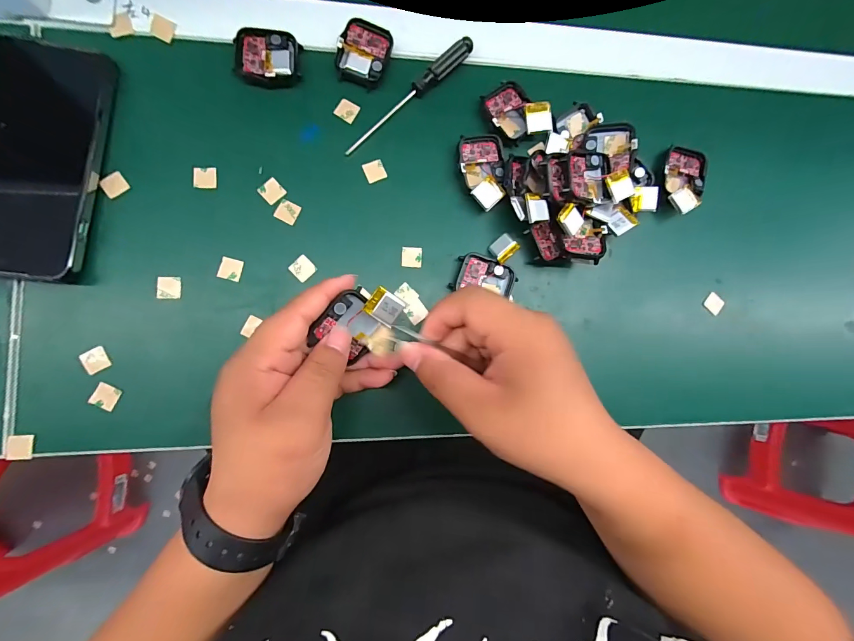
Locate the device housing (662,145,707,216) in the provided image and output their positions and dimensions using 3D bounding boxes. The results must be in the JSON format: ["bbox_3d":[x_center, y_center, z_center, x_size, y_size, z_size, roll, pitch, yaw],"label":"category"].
[{"bbox_3d":[0.215,-0.117,0.305,0.039,0.017,0.060,17,86,-6],"label":"device housing"}]

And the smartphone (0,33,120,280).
[{"bbox_3d":[-0.264,-0.110,0.242,0.080,0.015,0.160,7,81,-8],"label":"smartphone"}]

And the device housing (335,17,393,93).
[{"bbox_3d":[-0.048,-0.205,0.283,0.038,0.008,0.046,18,85,-6],"label":"device housing"}]

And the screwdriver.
[{"bbox_3d":[-0.013,-0.173,0.285,0.131,0.010,0.012,-45,93,-7],"label":"screwdriver"}]

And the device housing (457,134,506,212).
[{"bbox_3d":[0.043,-0.115,0.284,0.036,0.011,0.059,-3,88,-7],"label":"device housing"}]

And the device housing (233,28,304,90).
[{"bbox_3d":[-0.118,-0.194,0.272,0.044,0.010,0.042,6,87,-7],"label":"device housing"}]

